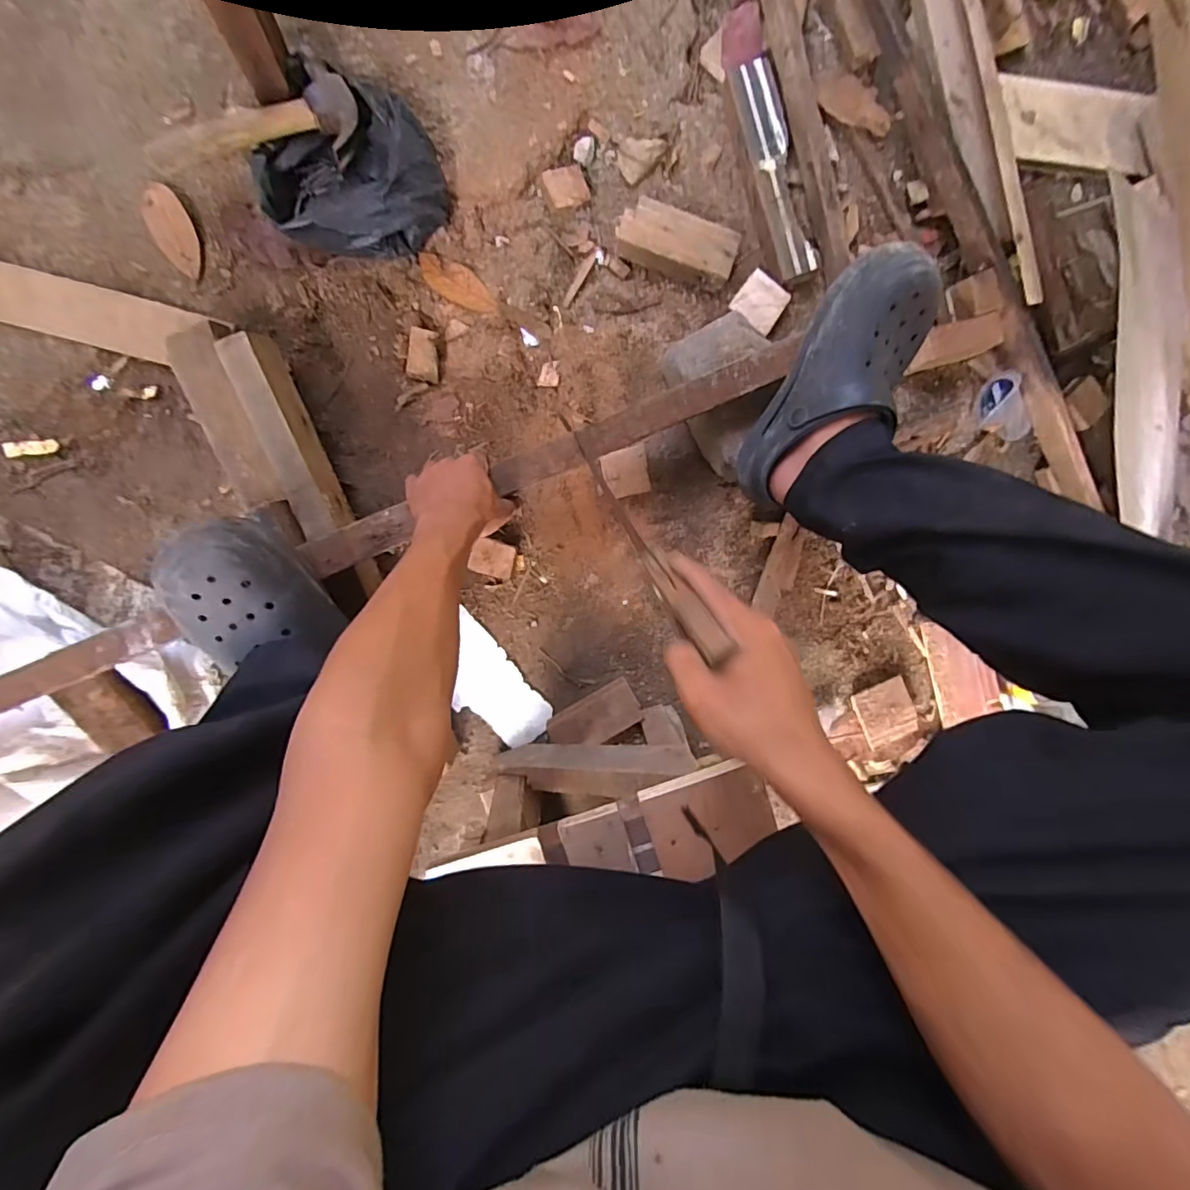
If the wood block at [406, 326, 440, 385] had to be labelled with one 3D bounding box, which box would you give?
[{"bbox_3d":[-0.208,-0.291,0.654,0.036,0.015,0.063,2,94,-8],"label":"wood block"}]

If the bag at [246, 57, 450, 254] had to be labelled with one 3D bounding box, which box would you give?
[{"bbox_3d":[-0.265,-0.466,0.594,0.186,0.067,0.179,22,92,-9],"label":"bag"}]

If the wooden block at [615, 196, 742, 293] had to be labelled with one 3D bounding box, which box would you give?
[{"bbox_3d":[0.099,-0.427,0.659,0.143,0.042,0.059,16,92,-8],"label":"wooden block"}]

